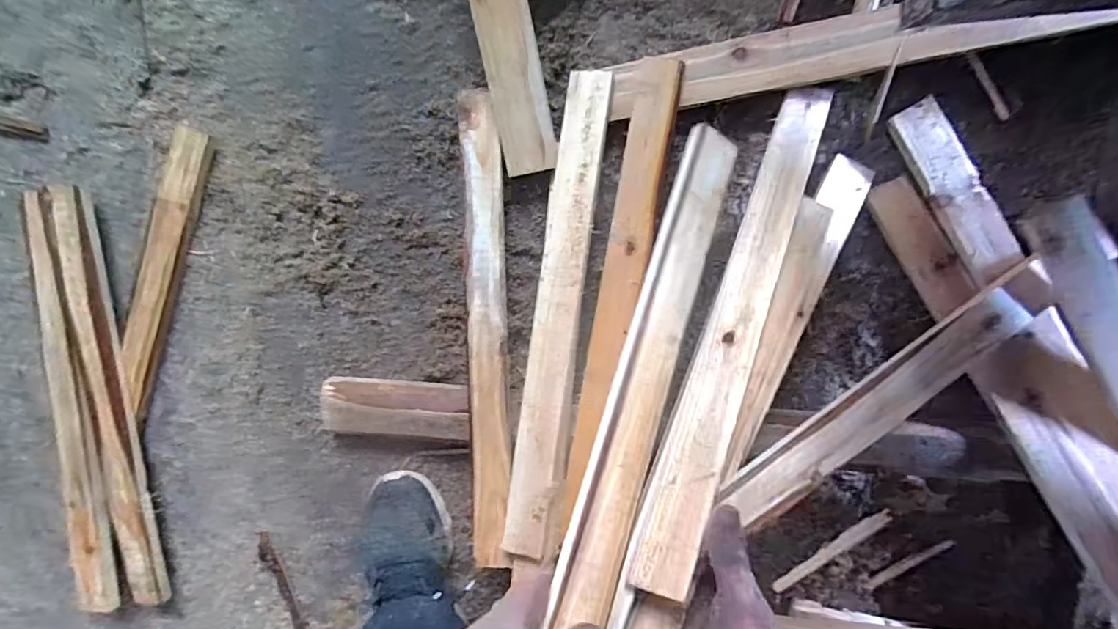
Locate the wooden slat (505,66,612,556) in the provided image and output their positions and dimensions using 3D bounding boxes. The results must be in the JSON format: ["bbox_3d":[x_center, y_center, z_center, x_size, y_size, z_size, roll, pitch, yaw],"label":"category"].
[{"bbox_3d":[0.000,0.002,0.516,0.049,0.024,0.468,8,92,-1],"label":"wooden slat"}]

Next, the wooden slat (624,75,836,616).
[{"bbox_3d":[0.159,0.000,0.445,0.060,0.028,0.453,24,74,-4],"label":"wooden slat"}]

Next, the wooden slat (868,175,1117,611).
[{"bbox_3d":[0.442,0.088,0.495,0.046,0.014,0.497,-29,78,22],"label":"wooden slat"}]

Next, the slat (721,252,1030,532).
[{"bbox_3d":[0.282,0.071,0.442,0.337,0.026,0.049,-32,98,-10],"label":"slat"}]

